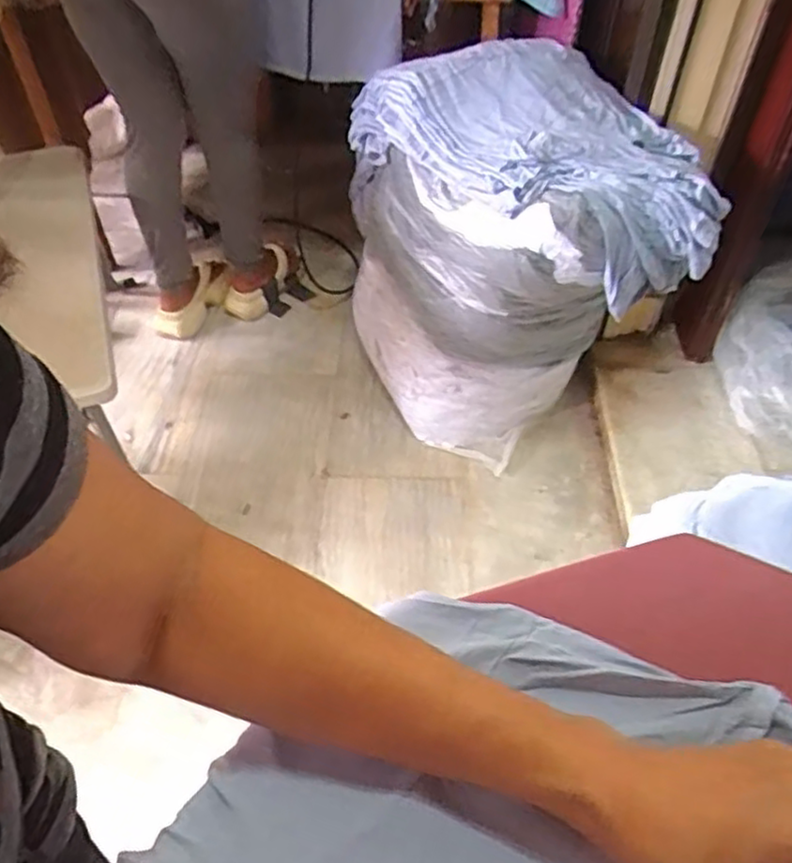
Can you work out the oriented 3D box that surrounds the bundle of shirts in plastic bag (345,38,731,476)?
[{"bbox_3d":[0.213,-0.322,1.376,0.544,0.645,0.451,-7,50,-6],"label":"bundle of shirts in plastic bag"}]

